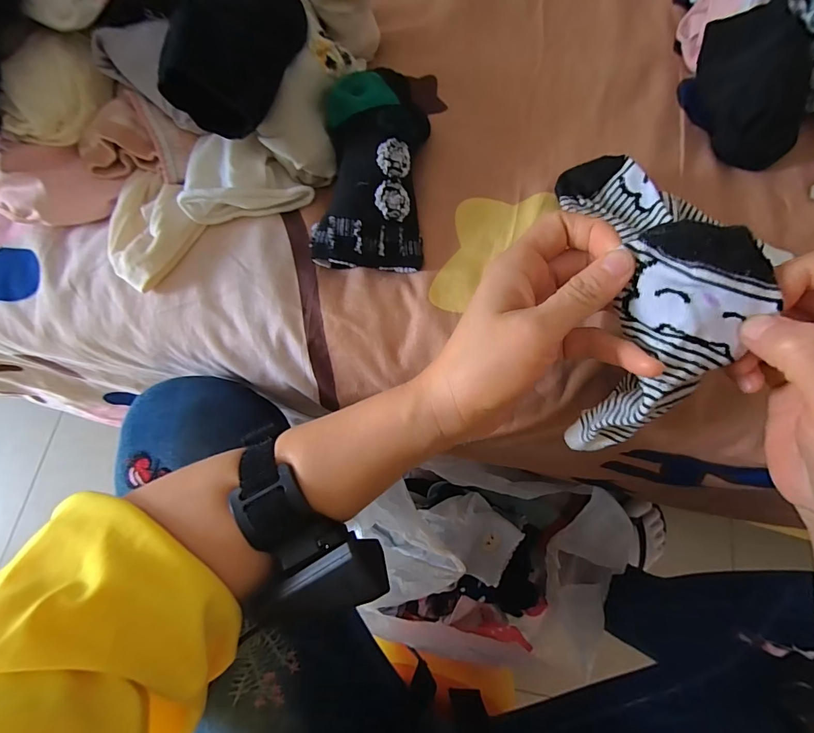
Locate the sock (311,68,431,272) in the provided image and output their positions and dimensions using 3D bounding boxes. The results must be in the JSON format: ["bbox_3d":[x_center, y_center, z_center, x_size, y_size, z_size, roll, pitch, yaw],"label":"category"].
[{"bbox_3d":[-0.024,-0.127,0.274,0.070,0.052,0.118,2,75,0],"label":"sock"}]

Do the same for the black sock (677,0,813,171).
[{"bbox_3d":[0.248,-0.203,0.294,0.066,0.049,0.106,-1,75,0],"label":"black sock"}]

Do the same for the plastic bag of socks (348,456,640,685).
[{"bbox_3d":[0.110,0.251,0.544,0.305,0.164,0.217,11,75,3],"label":"plastic bag of socks"}]

